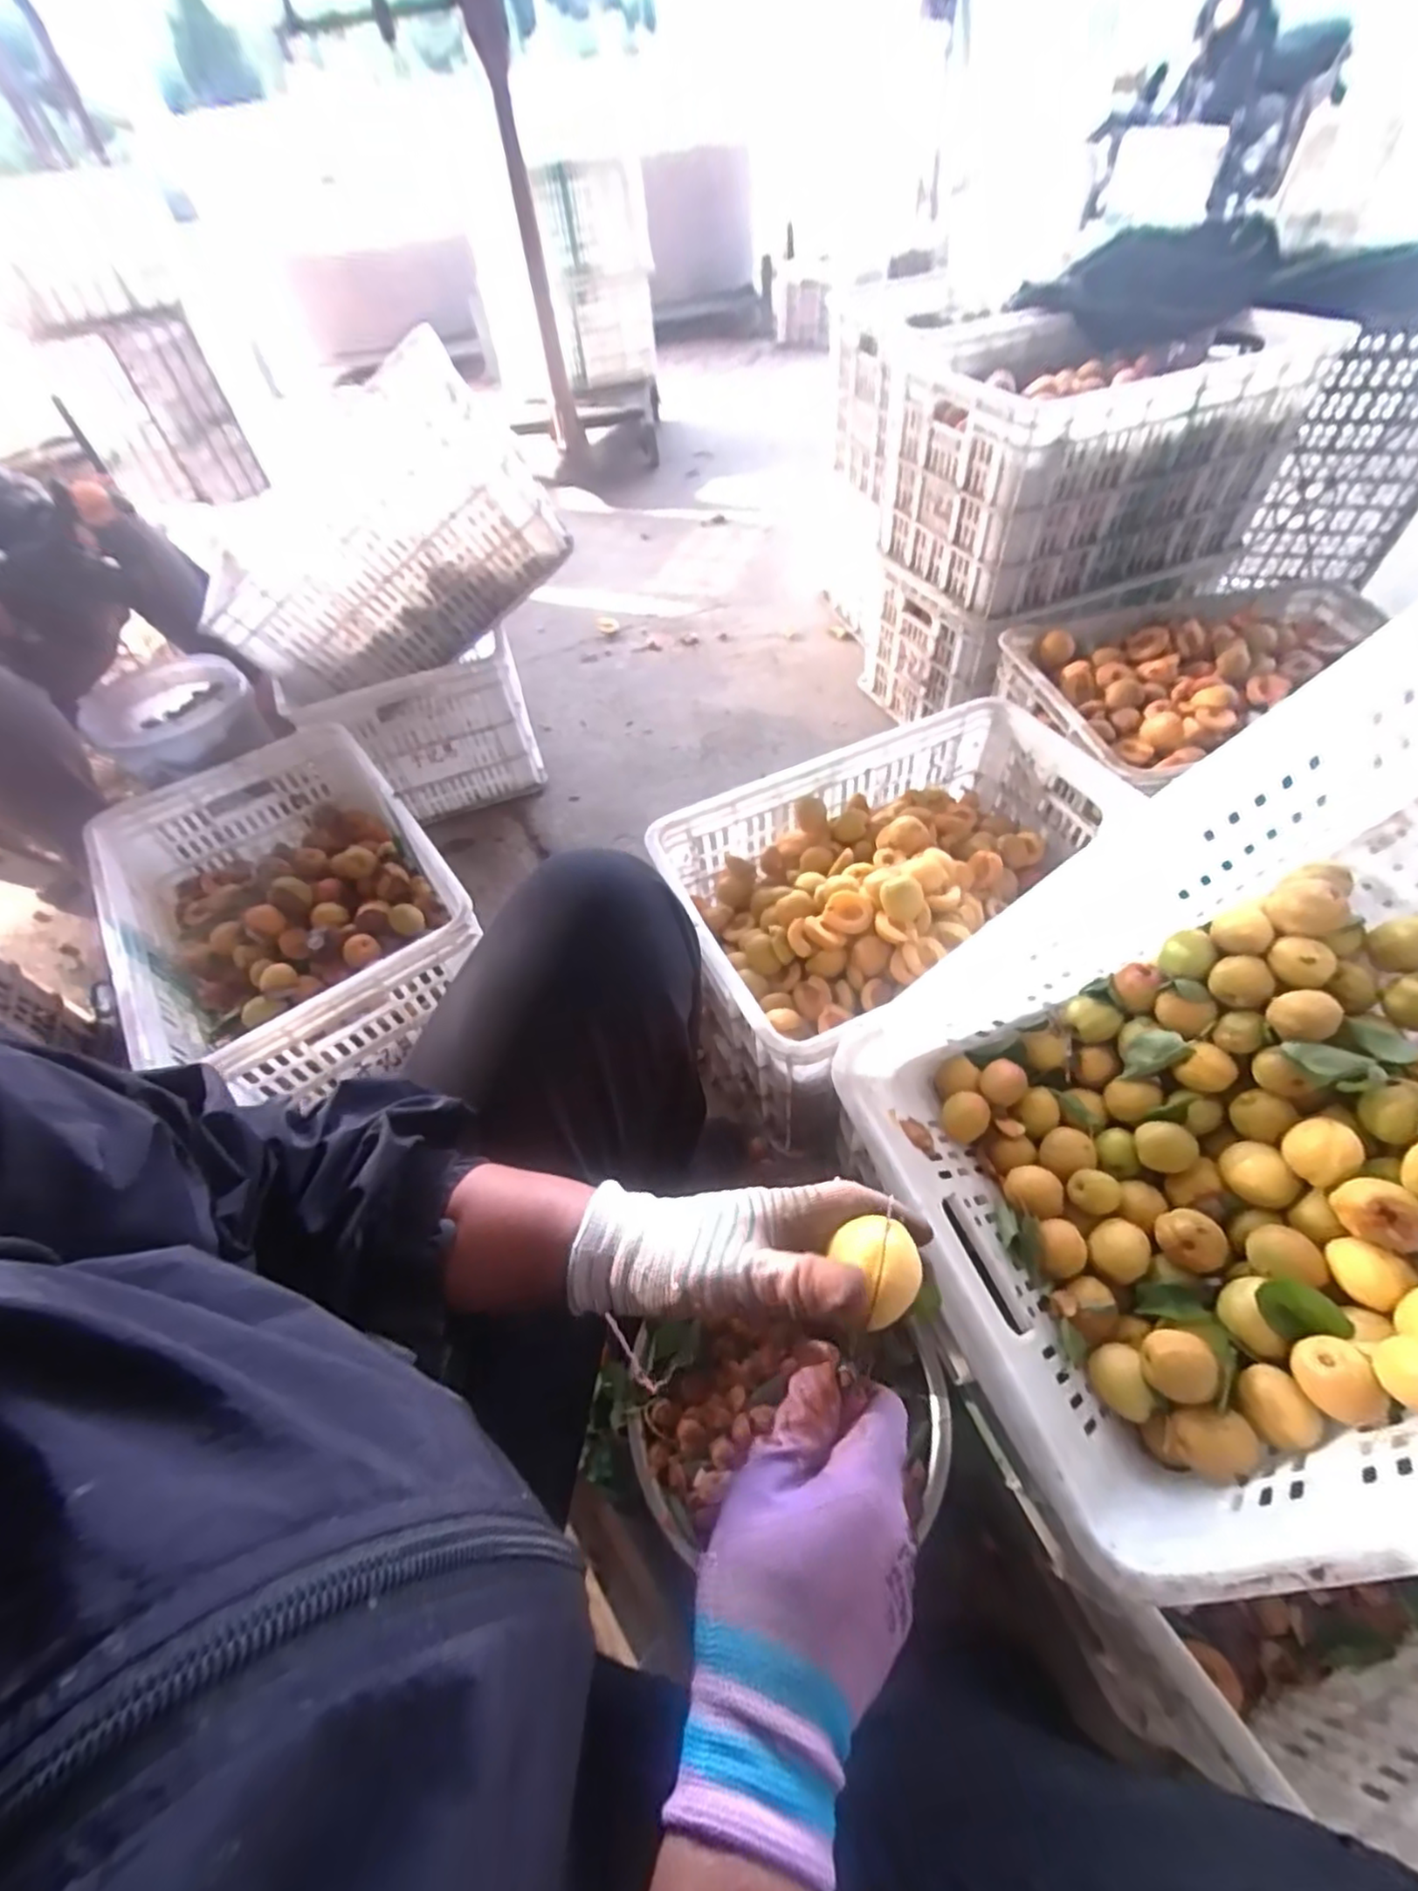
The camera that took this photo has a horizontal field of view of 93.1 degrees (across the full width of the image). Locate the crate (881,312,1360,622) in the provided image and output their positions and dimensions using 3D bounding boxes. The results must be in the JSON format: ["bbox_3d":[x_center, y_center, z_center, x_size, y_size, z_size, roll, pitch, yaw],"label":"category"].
[{"bbox_3d":[0.518,-0.690,0.972,0.438,0.281,0.341,-18,54,-8],"label":"crate"}]

